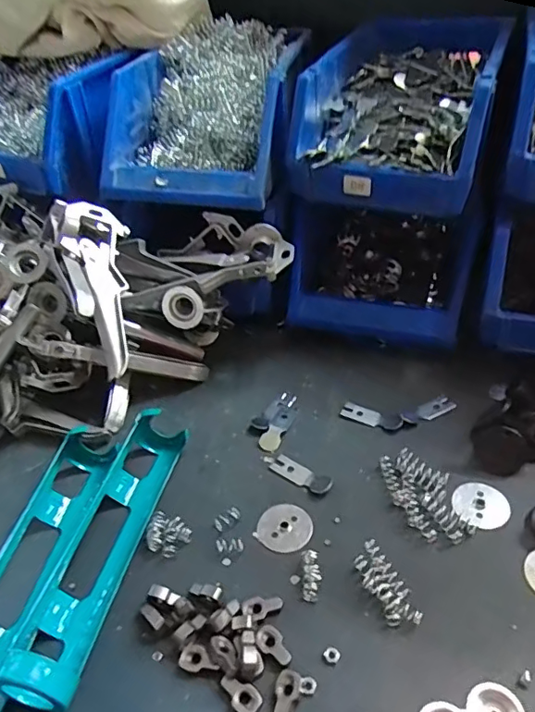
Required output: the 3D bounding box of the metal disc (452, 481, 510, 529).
[{"bbox_3d":[0.185,0.128,0.462,0.046,0.005,0.045,-4,40,3],"label":"metal disc"}]

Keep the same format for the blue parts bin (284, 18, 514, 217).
[{"bbox_3d":[0.171,-0.311,0.659,0.199,0.114,0.344,9,41,19],"label":"blue parts bin"}]

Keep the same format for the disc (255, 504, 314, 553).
[{"bbox_3d":[0.015,0.147,0.460,0.047,0.004,0.044,-4,40,3],"label":"disc"}]

